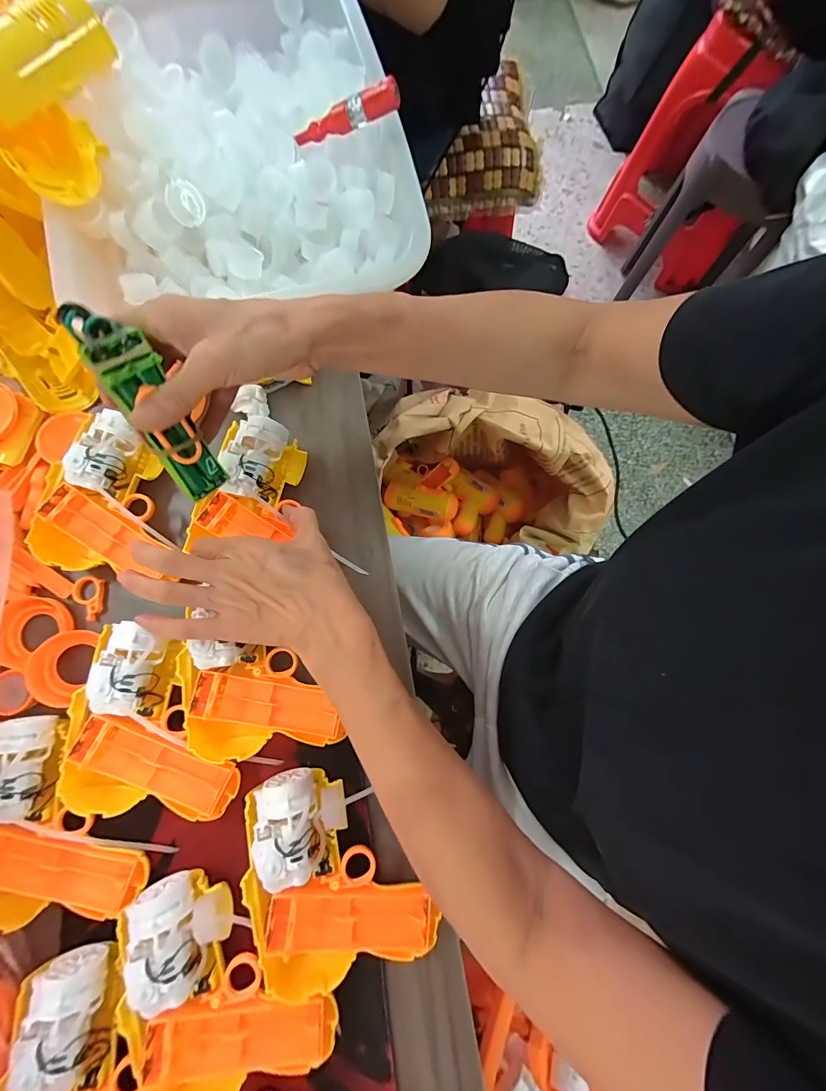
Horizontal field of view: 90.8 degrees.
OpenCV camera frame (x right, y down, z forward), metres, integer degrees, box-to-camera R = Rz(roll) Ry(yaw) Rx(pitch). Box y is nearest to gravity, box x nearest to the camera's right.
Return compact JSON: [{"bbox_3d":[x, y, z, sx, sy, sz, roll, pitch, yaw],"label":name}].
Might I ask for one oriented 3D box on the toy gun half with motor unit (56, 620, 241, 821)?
[{"bbox_3d":[-0.193,0.131,0.307,0.119,0.029,0.130,5,78,1],"label":"toy gun half with motor unit"}]

